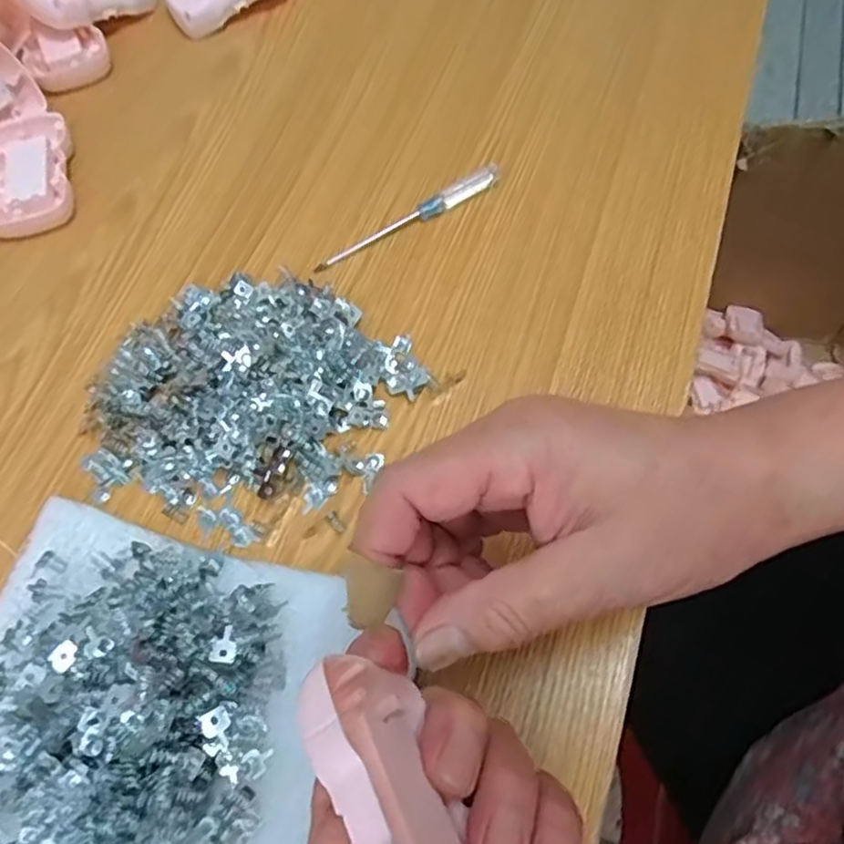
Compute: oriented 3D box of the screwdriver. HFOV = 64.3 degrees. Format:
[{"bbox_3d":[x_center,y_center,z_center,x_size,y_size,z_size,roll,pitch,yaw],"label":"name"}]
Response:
[{"bbox_3d":[-0.005,-0.116,0.379,0.120,0.013,0.011,-30,66,-10],"label":"screwdriver"}]

